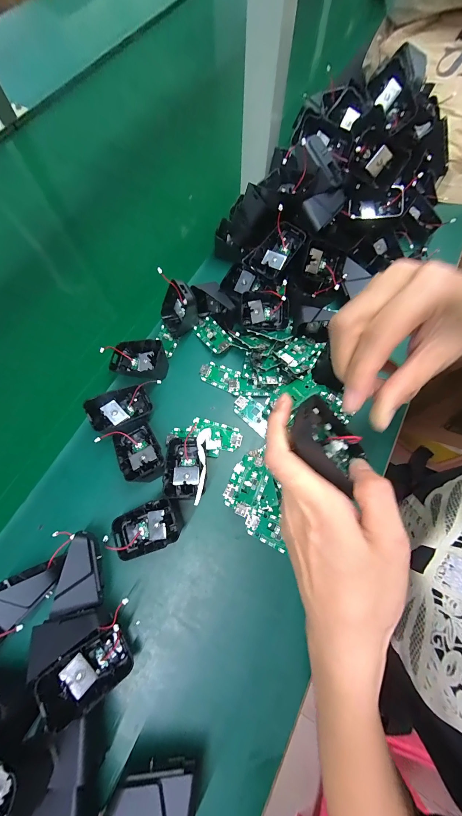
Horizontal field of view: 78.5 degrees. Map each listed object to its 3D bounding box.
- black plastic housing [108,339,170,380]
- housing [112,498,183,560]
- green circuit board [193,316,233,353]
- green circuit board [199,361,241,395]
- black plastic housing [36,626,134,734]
[{"bbox_3d":[-0.114,-0.062,0.357,0.073,0.025,0.046,8,82,17],"label":"black plastic housing"},{"bbox_3d":[-0.087,0.126,0.297,0.066,0.032,0.044,-23,73,-9],"label":"housing"},{"bbox_3d":[-0.026,-0.100,0.383,0.030,0.005,0.063,-38,64,-5],"label":"green circuit board"},{"bbox_3d":[-0.012,-0.042,0.366,0.057,0.006,0.032,25,72,7],"label":"green circuit board"},{"bbox_3d":[-0.127,0.235,0.251,0.069,0.023,0.047,-28,71,-38],"label":"black plastic housing"}]

